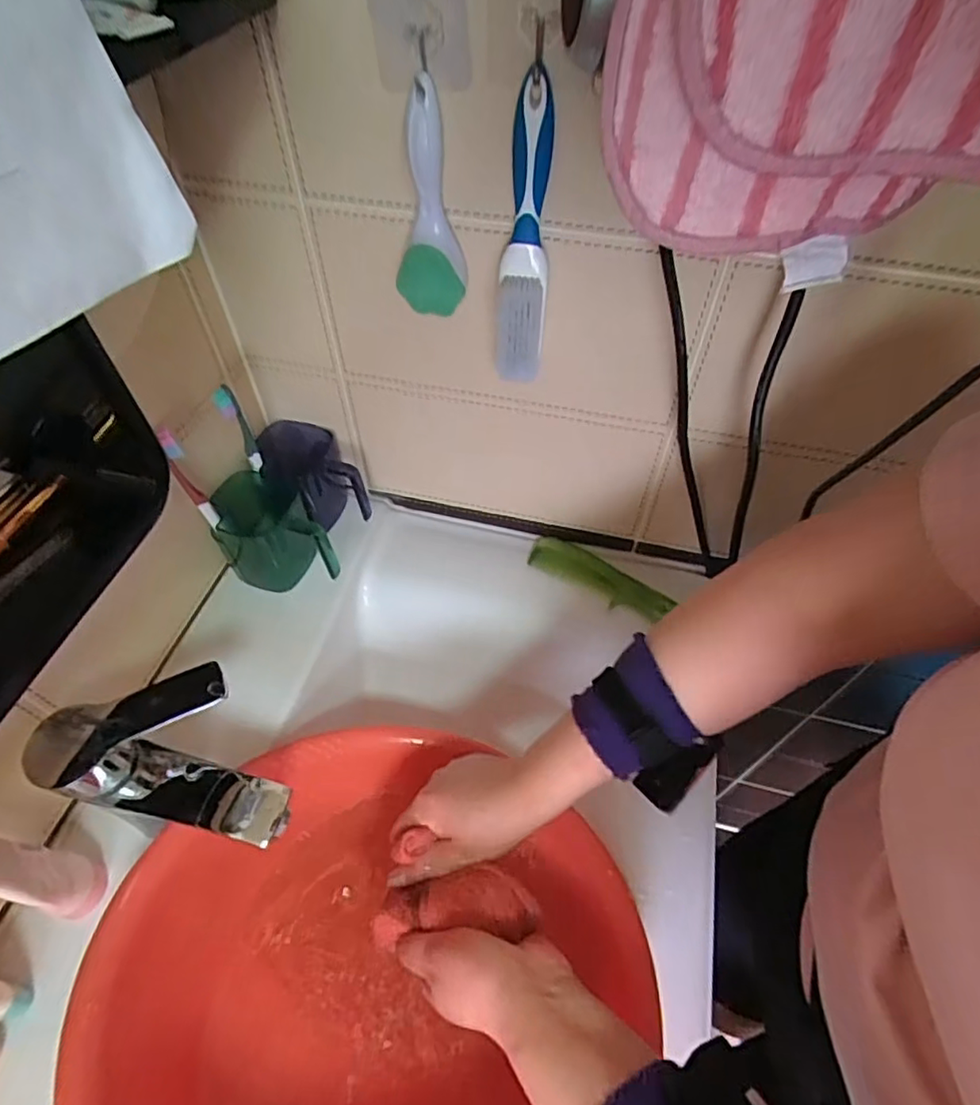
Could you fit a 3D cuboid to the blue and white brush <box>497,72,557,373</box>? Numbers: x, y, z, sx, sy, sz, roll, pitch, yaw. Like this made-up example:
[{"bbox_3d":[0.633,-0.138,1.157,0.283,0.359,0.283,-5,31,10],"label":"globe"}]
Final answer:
[{"bbox_3d":[0.023,-0.200,0.392,0.033,0.176,0.033,4,52,2],"label":"blue and white brush"}]

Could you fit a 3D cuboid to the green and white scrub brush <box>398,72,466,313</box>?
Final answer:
[{"bbox_3d":[-0.042,-0.228,0.396,0.046,0.132,0.032,-6,53,-5],"label":"green and white scrub brush"}]

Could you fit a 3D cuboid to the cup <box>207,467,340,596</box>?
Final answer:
[{"bbox_3d":[-0.212,-0.013,0.579,0.089,0.093,0.093,0,52,0],"label":"cup"}]

